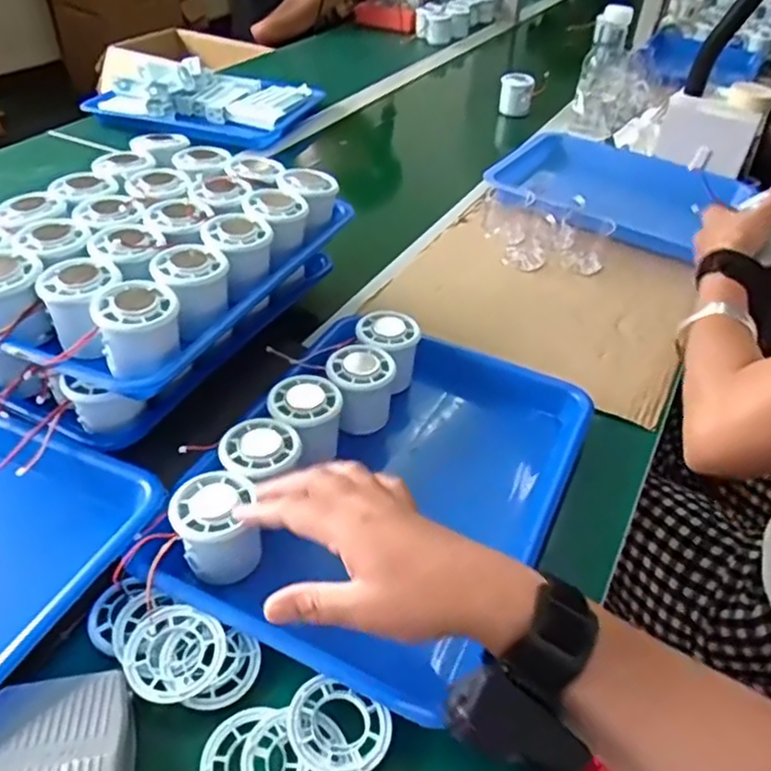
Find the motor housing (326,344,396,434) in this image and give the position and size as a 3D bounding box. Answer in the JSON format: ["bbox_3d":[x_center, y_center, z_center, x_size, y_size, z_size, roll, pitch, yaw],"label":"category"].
[{"bbox_3d":[-0.021,0.004,0.570,0.052,0.060,0.052,-1,40,-6],"label":"motor housing"}]

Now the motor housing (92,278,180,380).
[{"bbox_3d":[-0.173,-0.040,0.482,0.052,0.050,0.051,-11,42,-17],"label":"motor housing"}]

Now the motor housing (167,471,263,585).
[{"bbox_3d":[-0.111,0.097,0.455,0.053,0.058,0.053,-11,42,-17],"label":"motor housing"}]

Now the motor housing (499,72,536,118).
[{"bbox_3d":[0.225,-0.503,1.180,0.057,0.066,0.065,8,40,6],"label":"motor housing"}]

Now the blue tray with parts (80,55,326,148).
[{"bbox_3d":[-0.280,-0.470,1.109,0.282,0.064,0.237,17,42,15],"label":"blue tray with parts"}]

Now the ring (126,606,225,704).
[{"bbox_3d":[-0.124,0.156,0.404,0.055,0.006,0.056,3,47,-3],"label":"ring"}]

